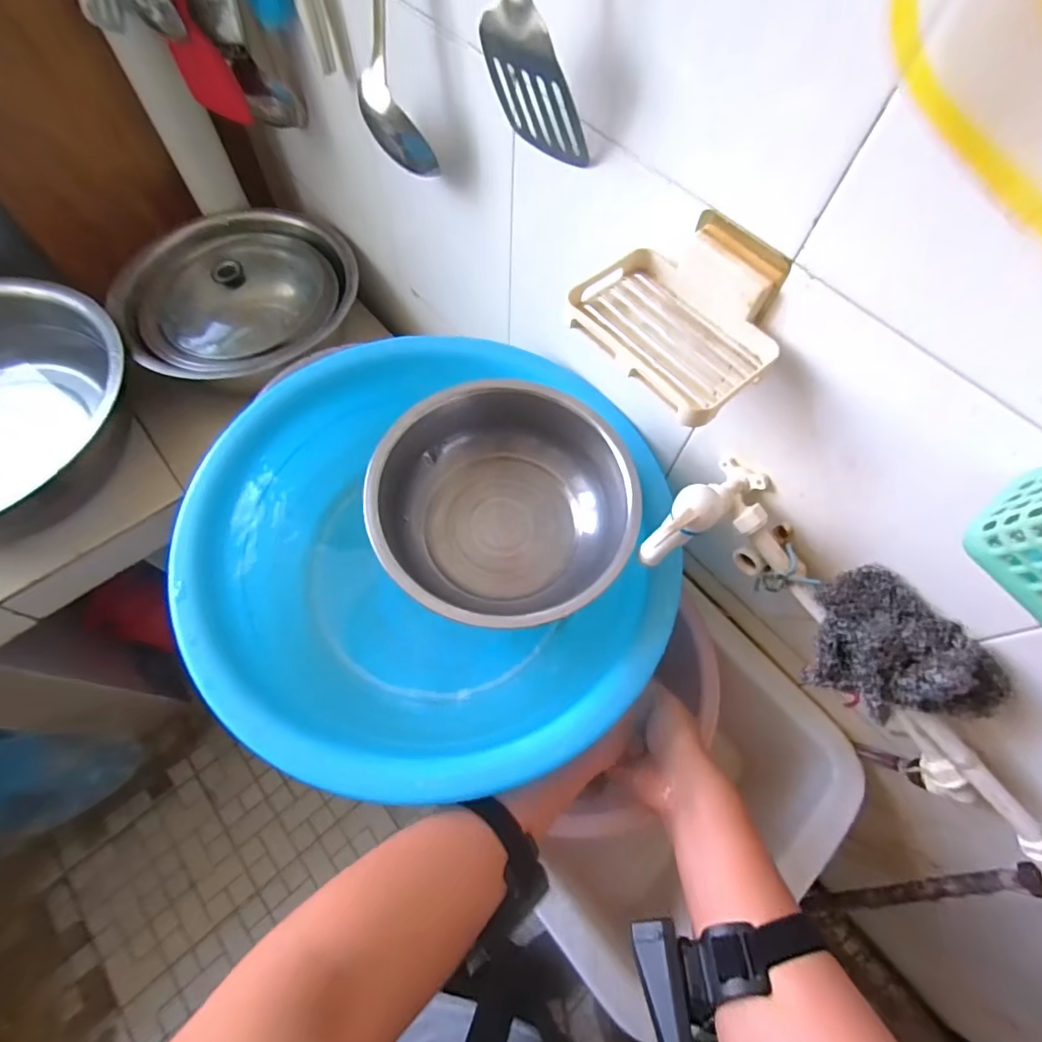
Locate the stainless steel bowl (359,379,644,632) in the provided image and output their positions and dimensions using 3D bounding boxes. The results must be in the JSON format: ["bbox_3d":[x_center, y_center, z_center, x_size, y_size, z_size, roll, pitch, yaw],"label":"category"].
[{"bbox_3d":[-0.015,-0.007,0.442,0.212,0.088,0.191,9,65,2],"label":"stainless steel bowl"}]

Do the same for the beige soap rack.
[{"bbox_3d":[0.104,-0.137,0.324,0.092,0.055,0.129,-34,71,-16],"label":"beige soap rack"}]

